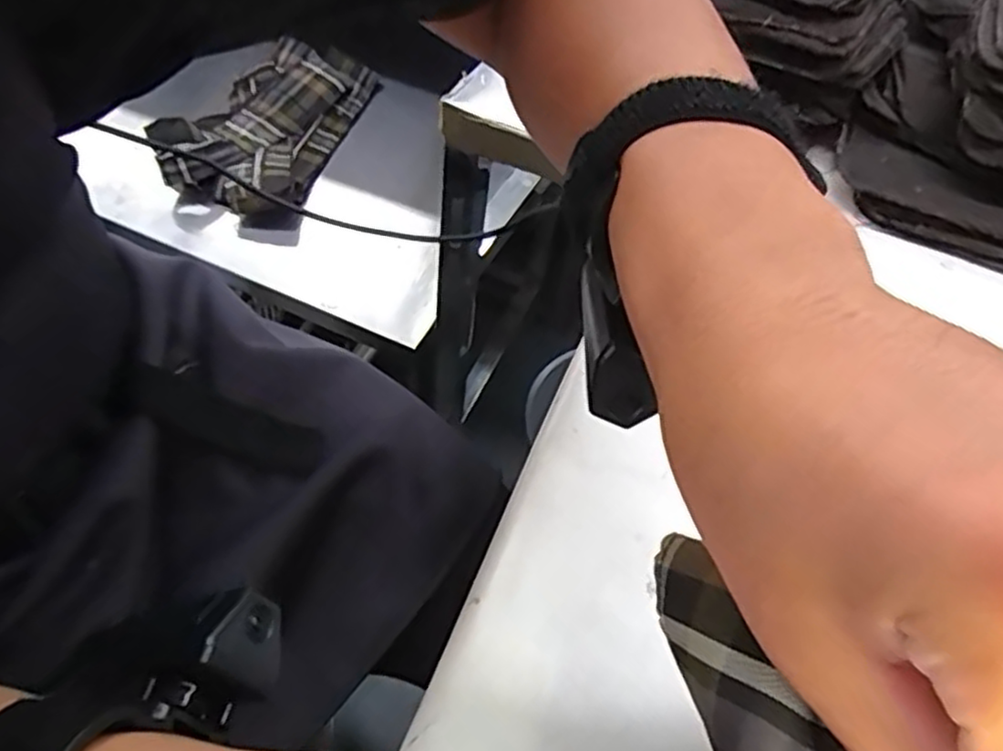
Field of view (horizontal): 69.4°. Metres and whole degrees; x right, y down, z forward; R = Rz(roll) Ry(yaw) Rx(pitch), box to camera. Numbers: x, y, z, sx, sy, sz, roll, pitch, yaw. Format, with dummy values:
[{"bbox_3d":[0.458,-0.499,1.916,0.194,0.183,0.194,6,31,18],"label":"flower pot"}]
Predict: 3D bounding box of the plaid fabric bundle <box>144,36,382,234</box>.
[{"bbox_3d":[-0.288,-0.306,0.893,0.169,0.073,0.315,15,54,4],"label":"plaid fabric bundle"}]

